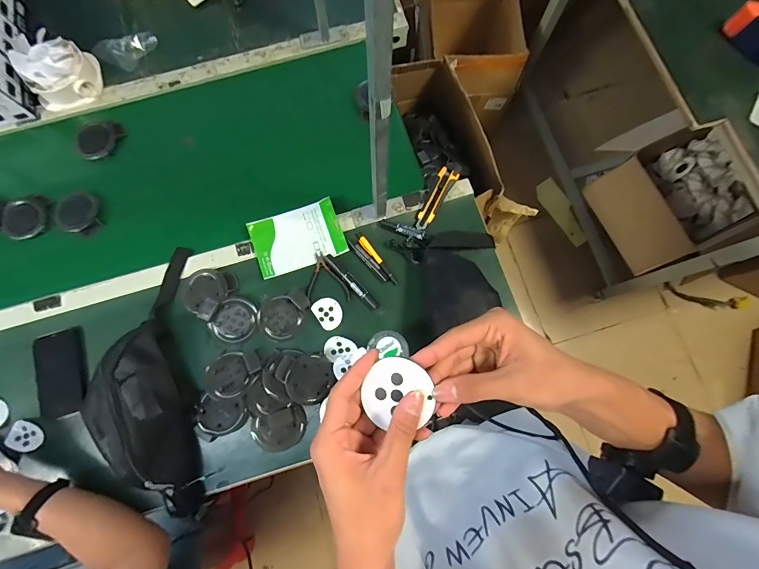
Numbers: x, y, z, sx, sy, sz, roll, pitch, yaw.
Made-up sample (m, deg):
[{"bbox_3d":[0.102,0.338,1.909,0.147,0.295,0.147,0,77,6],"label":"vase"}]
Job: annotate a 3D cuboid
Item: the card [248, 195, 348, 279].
[{"bbox_3d":[-0.161,-0.093,0.726,0.172,0.020,0.114,-19,79,-3],"label":"card"}]

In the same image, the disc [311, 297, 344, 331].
[{"bbox_3d":[-0.097,0.054,0.704,0.049,0.006,0.061,-32,80,-5],"label":"disc"}]

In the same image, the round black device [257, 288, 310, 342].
[{"bbox_3d":[-0.179,0.057,0.695,0.100,0.015,0.079,-31,79,-5],"label":"round black device"}]

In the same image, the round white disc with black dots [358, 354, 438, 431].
[{"bbox_3d":[0.014,0.088,0.304,0.057,0.004,0.054,0,90,13],"label":"round white disc with black dots"}]

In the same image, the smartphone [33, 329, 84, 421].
[{"bbox_3d":[-0.593,0.167,0.680,0.077,0.015,0.155,-17,78,-2],"label":"smartphone"}]

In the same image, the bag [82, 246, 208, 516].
[{"bbox_3d":[-0.404,0.151,0.633,0.169,0.088,0.466,-4,78,0],"label":"bag"}]

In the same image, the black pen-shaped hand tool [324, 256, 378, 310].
[{"bbox_3d":[-0.055,-0.006,0.712,0.020,0.009,0.138,-45,81,-7],"label":"black pen-shaped hand tool"}]

